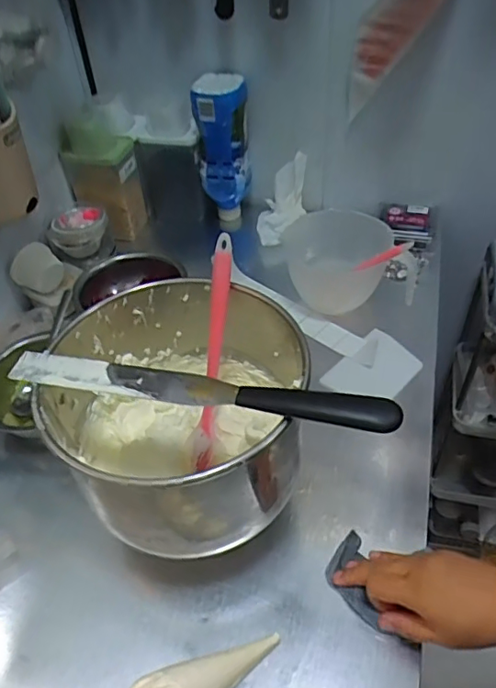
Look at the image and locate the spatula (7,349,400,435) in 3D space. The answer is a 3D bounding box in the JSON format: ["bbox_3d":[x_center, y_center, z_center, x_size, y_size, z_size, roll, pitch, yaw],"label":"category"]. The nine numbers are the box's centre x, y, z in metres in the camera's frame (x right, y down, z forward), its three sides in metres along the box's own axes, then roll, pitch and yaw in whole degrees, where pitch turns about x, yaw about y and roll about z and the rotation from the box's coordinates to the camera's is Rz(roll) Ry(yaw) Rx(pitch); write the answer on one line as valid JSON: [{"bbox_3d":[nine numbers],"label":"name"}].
[{"bbox_3d":[-0.045,0.034,0.435,0.313,0.019,0.031,9,47,13],"label":"spatula"}]

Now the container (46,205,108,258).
[{"bbox_3d":[-0.270,-0.184,0.897,0.078,0.041,0.082,-2,46,2],"label":"container"}]

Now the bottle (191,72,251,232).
[{"bbox_3d":[-0.041,-0.316,0.938,0.082,0.235,0.089,0,46,4],"label":"bottle"}]

